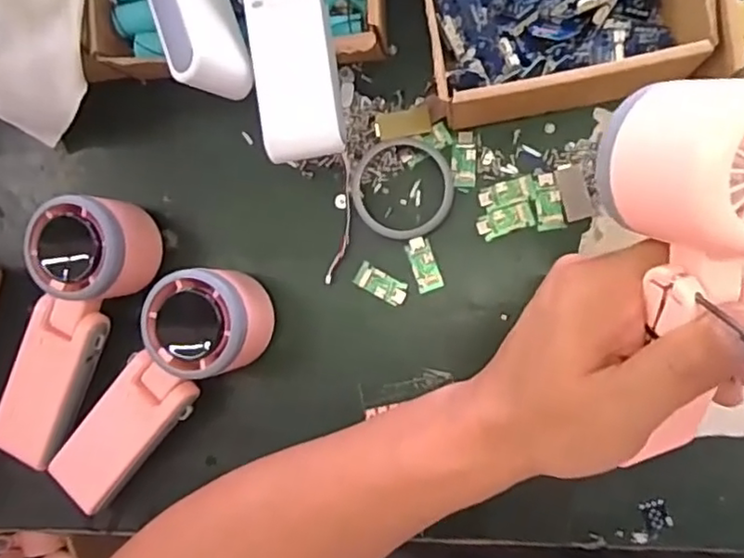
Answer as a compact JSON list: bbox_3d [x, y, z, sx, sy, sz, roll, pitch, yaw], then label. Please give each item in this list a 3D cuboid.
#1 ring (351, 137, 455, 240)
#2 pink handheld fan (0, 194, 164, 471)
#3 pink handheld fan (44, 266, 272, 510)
[{"bbox_3d":[0.018,-0.053,0.373,0.059,0.011,0.058,0,87,9],"label":"ring"},{"bbox_3d":[-0.178,0.033,0.379,0.062,0.053,0.166,19,90,10],"label":"pink handheld fan"},{"bbox_3d":[-0.128,0.062,0.369,0.171,0.052,0.061,-43,82,5],"label":"pink handheld fan"}]

